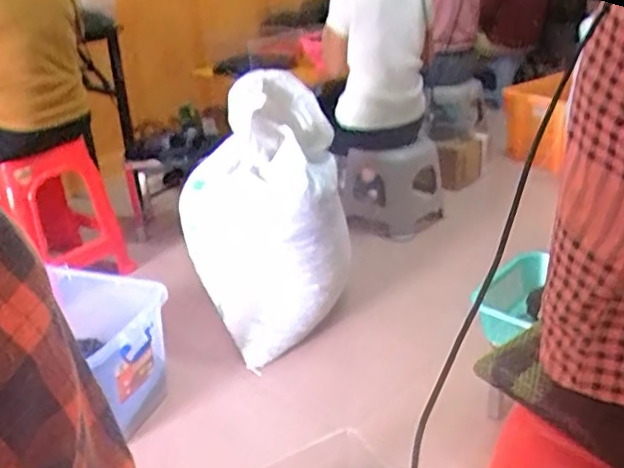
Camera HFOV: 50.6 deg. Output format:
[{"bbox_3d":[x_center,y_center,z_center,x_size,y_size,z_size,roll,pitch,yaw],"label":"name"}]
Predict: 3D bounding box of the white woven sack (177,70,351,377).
[{"bbox_3d":[-0.125,-0.038,1.736,0.435,0.649,0.283,-7,25,-7],"label":"white woven sack"}]

